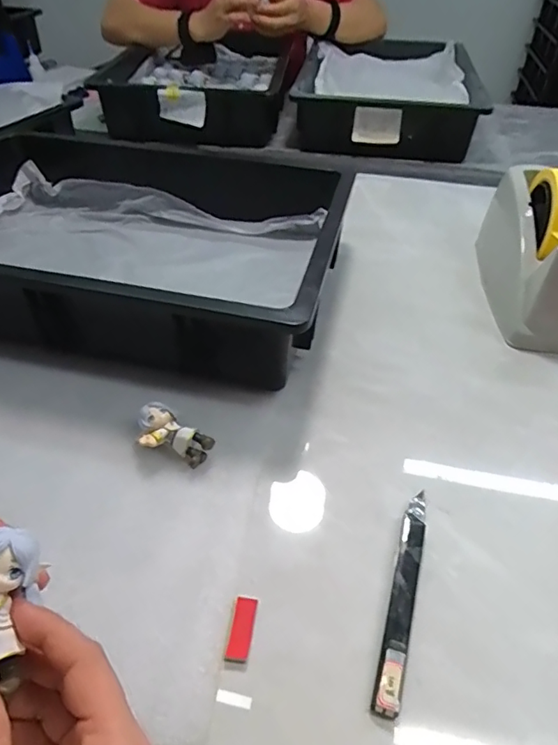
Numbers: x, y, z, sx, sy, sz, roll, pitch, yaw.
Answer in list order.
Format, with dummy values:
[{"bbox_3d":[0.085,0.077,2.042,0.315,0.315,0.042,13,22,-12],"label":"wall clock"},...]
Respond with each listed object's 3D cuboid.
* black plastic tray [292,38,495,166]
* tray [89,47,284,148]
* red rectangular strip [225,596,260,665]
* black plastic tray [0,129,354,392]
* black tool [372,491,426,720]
[{"bbox_3d":[0.207,-0.538,0.980,0.312,0.125,0.453,6,44,5],"label":"black plastic tray"},{"bbox_3d":[-0.149,-0.550,0.981,0.312,0.096,0.368,3,43,1],"label":"tray"},{"bbox_3d":[-0.022,0.151,0.299,0.013,0.005,0.035,7,44,6],"label":"red rectangular strip"},{"bbox_3d":[-0.167,-0.146,0.543,0.454,0.100,0.322,10,44,8],"label":"black plastic tray"},{"bbox_3d":[0.078,0.135,0.316,0.015,0.008,0.140,14,45,12],"label":"black tool"}]

